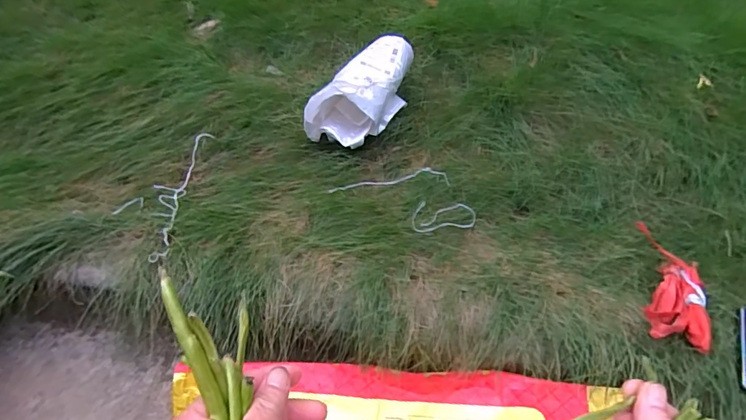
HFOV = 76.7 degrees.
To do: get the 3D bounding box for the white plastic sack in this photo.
[{"bbox_3d":[-0.004,-0.255,0.984,0.129,0.102,0.295,24,53,19],"label":"white plastic sack"}]

